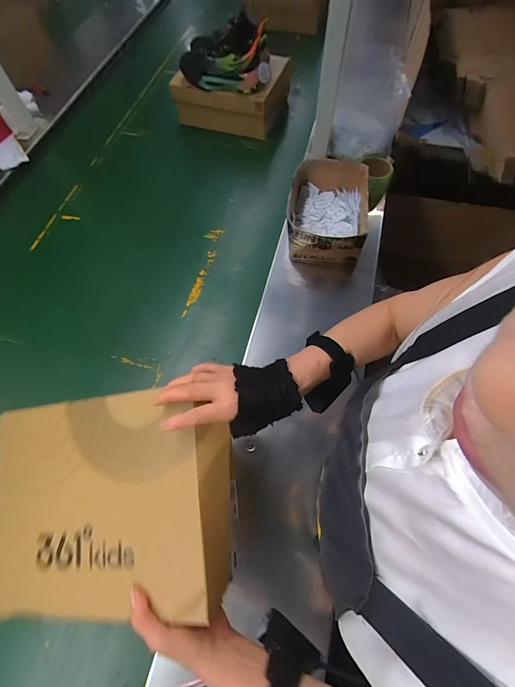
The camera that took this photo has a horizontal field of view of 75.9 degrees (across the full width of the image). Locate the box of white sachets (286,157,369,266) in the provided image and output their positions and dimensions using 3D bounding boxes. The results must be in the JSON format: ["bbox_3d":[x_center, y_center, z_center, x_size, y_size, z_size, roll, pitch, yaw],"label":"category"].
[{"bbox_3d":[0.159,-0.303,0.769,0.170,0.097,0.235,6,64,5],"label":"box of white sachets"}]

